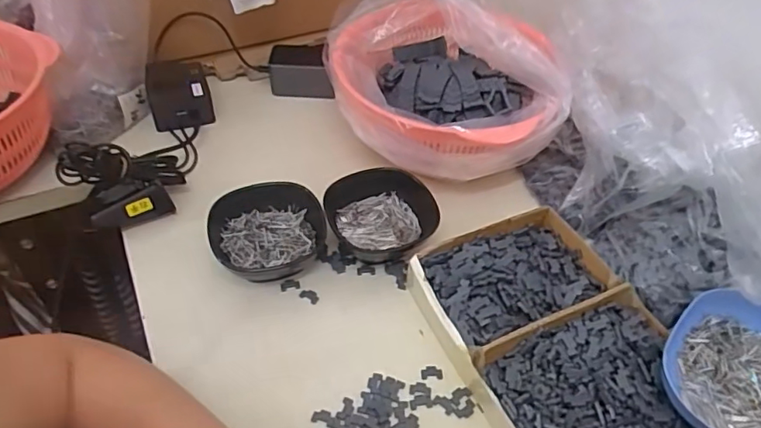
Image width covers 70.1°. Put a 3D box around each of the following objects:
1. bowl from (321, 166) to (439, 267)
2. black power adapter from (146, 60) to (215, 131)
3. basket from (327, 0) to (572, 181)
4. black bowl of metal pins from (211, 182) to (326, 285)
[{"bbox_3d":[0.005,0.009,0.555,0.111,0.051,0.107,2,47,-2],"label":"bowl"},{"bbox_3d":[-0.247,-0.145,0.666,0.070,0.054,0.072,-15,50,-17],"label":"black power adapter"},{"bbox_3d":[0.069,-0.149,0.611,0.258,0.118,0.220,11,47,5],"label":"basket"},{"bbox_3d":[-0.111,0.028,0.538,0.112,0.060,0.105,-2,47,-7],"label":"black bowl of metal pins"}]

